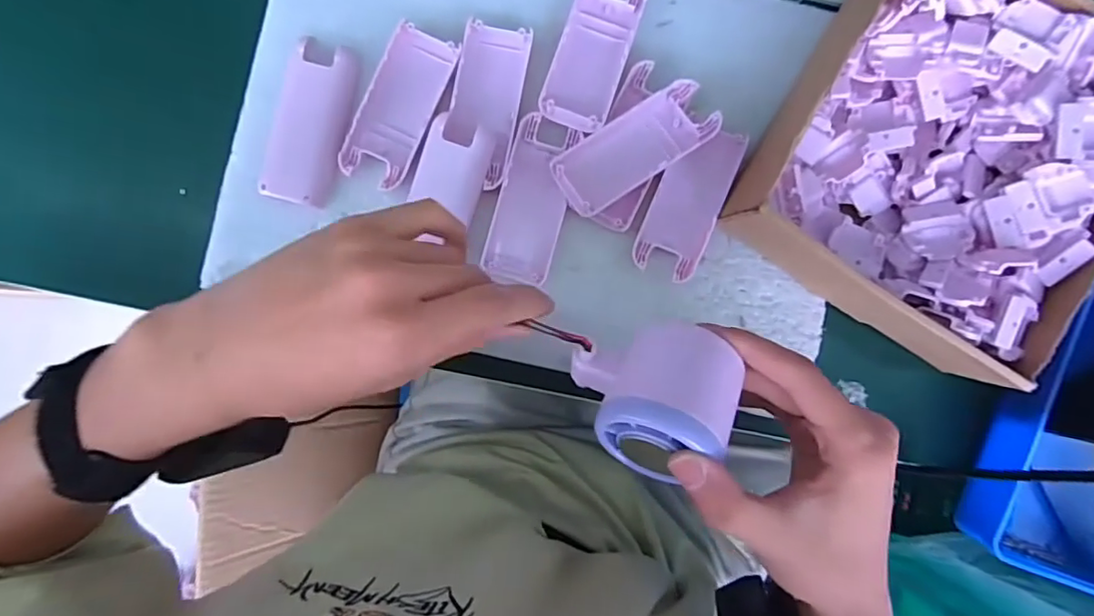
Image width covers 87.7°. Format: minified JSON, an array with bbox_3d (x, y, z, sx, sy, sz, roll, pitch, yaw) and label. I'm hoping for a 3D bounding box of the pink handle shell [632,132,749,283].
[{"bbox_3d":[0.092,-0.068,0.373,0.045,0.016,0.098,22,90,-1],"label":"pink handle shell"}]

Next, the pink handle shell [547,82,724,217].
[{"bbox_3d":[0.055,-0.100,0.359,0.104,0.019,0.041,-34,91,0],"label":"pink handle shell"}]

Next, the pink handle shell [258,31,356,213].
[{"bbox_3d":[-0.151,-0.116,0.361,0.043,0.009,0.099,12,90,-1],"label":"pink handle shell"}]

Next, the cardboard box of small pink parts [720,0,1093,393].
[{"bbox_3d":[0.239,-0.083,0.345,0.192,0.072,0.209,29,90,-1],"label":"cardboard box of small pink parts"}]

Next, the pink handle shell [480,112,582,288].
[{"bbox_3d":[-0.009,-0.068,0.371,0.043,0.018,0.103,16,90,-1],"label":"pink handle shell"}]

